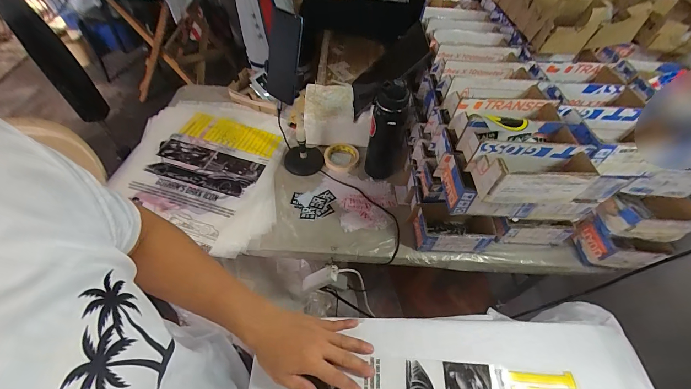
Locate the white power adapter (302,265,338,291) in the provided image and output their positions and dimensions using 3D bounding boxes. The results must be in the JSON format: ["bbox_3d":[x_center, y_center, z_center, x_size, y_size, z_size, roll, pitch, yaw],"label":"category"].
[{"bbox_3d":[-0.068,0.219,0.783,0.027,0.127,0.034,29,42,-37],"label":"white power adapter"}]

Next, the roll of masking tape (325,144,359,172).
[{"bbox_3d":[-0.012,-0.104,0.856,0.094,0.024,0.094,2,53,-3],"label":"roll of masking tape"}]

